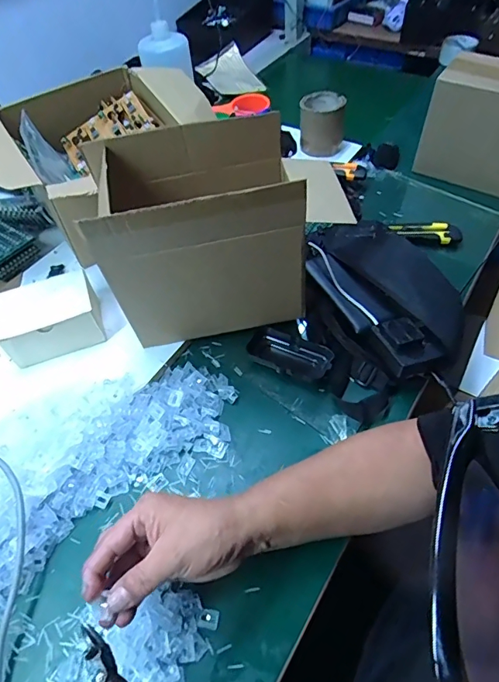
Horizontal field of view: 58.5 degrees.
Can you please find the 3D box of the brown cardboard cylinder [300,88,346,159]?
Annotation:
[{"bbox_3d":[0.139,-0.416,0.852,0.085,0.085,0.084,12,54,12],"label":"brown cardboard cylinder"}]

